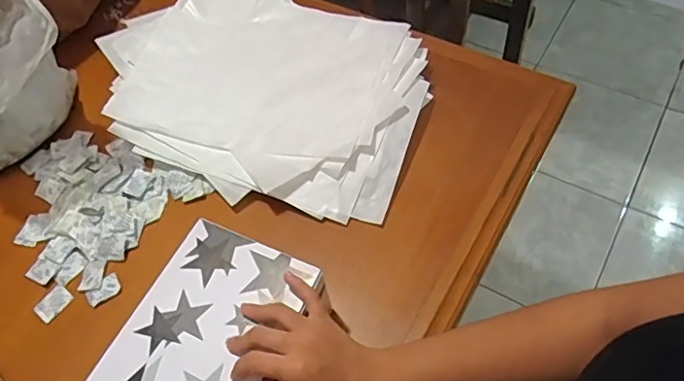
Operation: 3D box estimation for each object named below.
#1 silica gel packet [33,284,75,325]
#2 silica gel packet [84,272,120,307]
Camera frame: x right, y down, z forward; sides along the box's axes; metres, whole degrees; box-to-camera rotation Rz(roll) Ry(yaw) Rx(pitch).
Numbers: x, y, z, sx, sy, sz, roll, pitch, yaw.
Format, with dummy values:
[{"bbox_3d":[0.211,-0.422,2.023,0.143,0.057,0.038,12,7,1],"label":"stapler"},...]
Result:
[{"bbox_3d":[-0.336,0.131,0.642,0.032,0.004,0.040,32,64,23],"label":"silica gel packet"},{"bbox_3d":[-0.279,0.115,0.643,0.040,0.004,0.026,-30,59,-14],"label":"silica gel packet"}]

